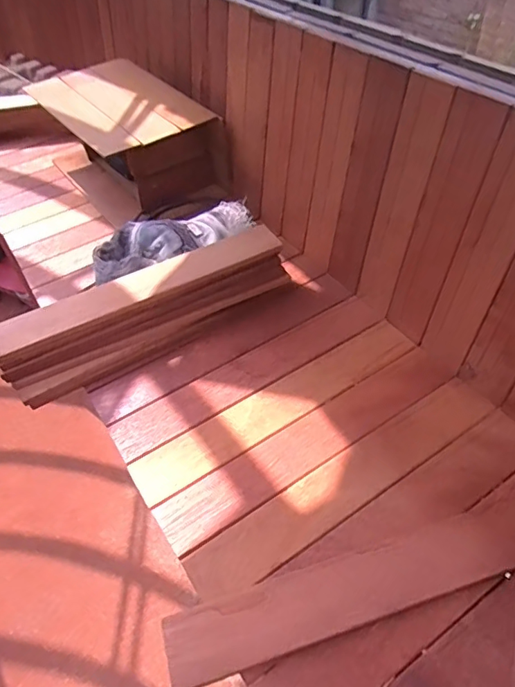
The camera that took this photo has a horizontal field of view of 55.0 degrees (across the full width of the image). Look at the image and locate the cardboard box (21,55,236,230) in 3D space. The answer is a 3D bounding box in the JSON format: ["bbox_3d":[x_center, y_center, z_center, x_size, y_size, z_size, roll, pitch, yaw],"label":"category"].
[{"bbox_3d":[-0.266,-0.419,1.002,0.241,0.158,0.395,-32,53,-21],"label":"cardboard box"}]

